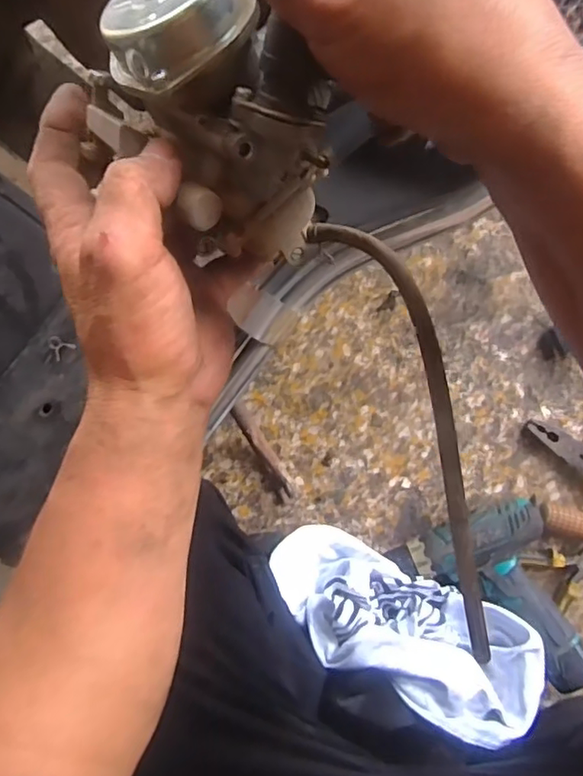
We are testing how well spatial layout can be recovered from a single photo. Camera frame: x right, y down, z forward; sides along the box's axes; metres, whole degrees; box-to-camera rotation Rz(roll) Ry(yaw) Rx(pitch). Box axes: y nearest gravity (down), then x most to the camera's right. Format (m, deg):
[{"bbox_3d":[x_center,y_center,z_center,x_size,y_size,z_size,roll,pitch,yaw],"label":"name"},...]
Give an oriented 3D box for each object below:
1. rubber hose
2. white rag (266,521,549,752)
[{"bbox_3d":[0.062,0.018,0.262,0.032,0.039,0.222,-21,87,3],"label":"rubber hose"},{"bbox_3d":[0.109,0.244,0.592,0.300,0.098,0.113,26,90,20],"label":"white rag"}]

